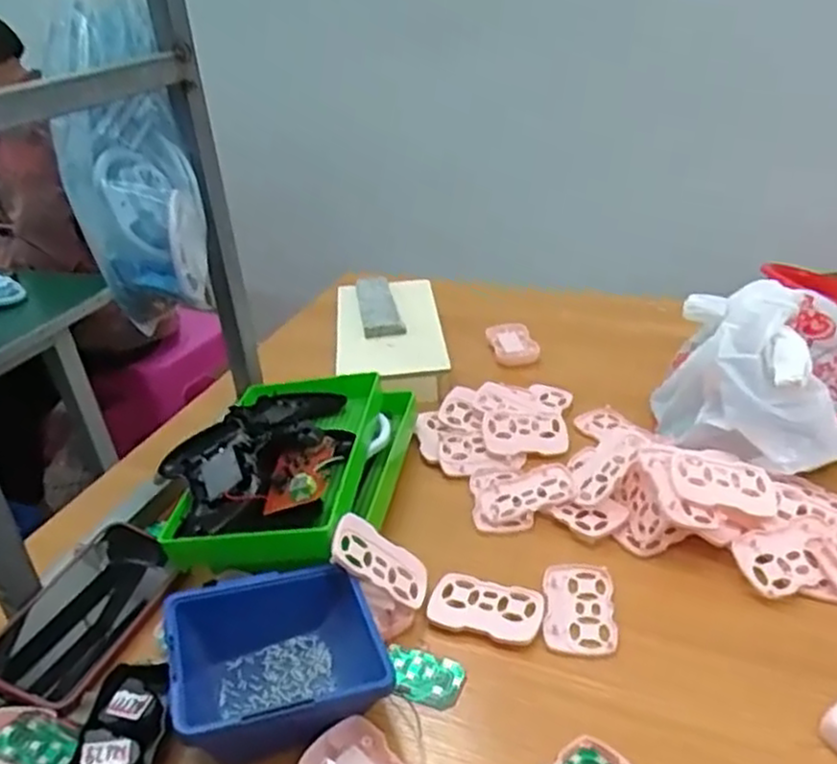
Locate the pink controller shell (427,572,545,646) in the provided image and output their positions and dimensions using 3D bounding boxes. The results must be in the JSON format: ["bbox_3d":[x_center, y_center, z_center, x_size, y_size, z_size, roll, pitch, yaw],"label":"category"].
[{"bbox_3d":[0.055,0.177,0.580,0.086,0.010,0.055,7,33,20],"label":"pink controller shell"}]

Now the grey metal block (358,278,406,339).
[{"bbox_3d":[-0.054,-0.107,0.995,0.050,0.014,0.187,-8,31,-5],"label":"grey metal block"}]

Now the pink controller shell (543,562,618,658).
[{"bbox_3d":[0.127,0.177,0.579,0.053,0.007,0.091,1,31,11],"label":"pink controller shell"}]

